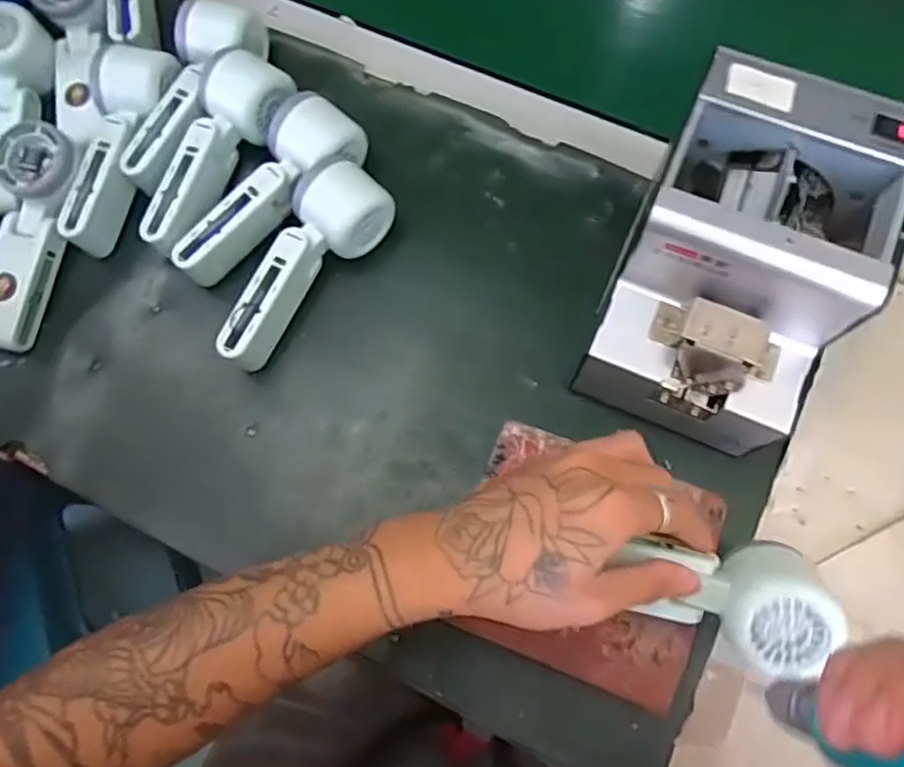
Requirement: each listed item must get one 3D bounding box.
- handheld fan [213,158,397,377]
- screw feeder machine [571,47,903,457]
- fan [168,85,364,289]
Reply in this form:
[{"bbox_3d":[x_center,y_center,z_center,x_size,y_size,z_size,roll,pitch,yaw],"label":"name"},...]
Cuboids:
[{"bbox_3d":[-0.114,-0.085,0.461,0.060,0.066,0.162,34,74,12],"label":"handheld fan"},{"bbox_3d":[0.170,-0.065,0.397,0.120,0.154,0.164,22,74,9],"label":"screw feeder machine"},{"bbox_3d":[-0.141,-0.147,0.478,0.169,0.049,0.059,-41,75,-11],"label":"fan"}]

